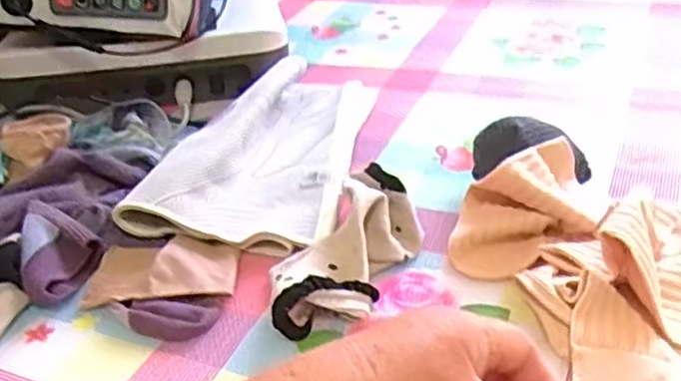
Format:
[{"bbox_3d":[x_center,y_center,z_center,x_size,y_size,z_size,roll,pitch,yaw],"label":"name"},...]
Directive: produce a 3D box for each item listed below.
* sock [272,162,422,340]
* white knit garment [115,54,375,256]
[{"bbox_3d":[0.000,0.035,0.499,0.079,0.040,0.153,12,39,24],"label":"sock"},{"bbox_3d":[-0.066,-0.042,0.645,0.159,0.049,0.270,2,36,12],"label":"white knit garment"}]

